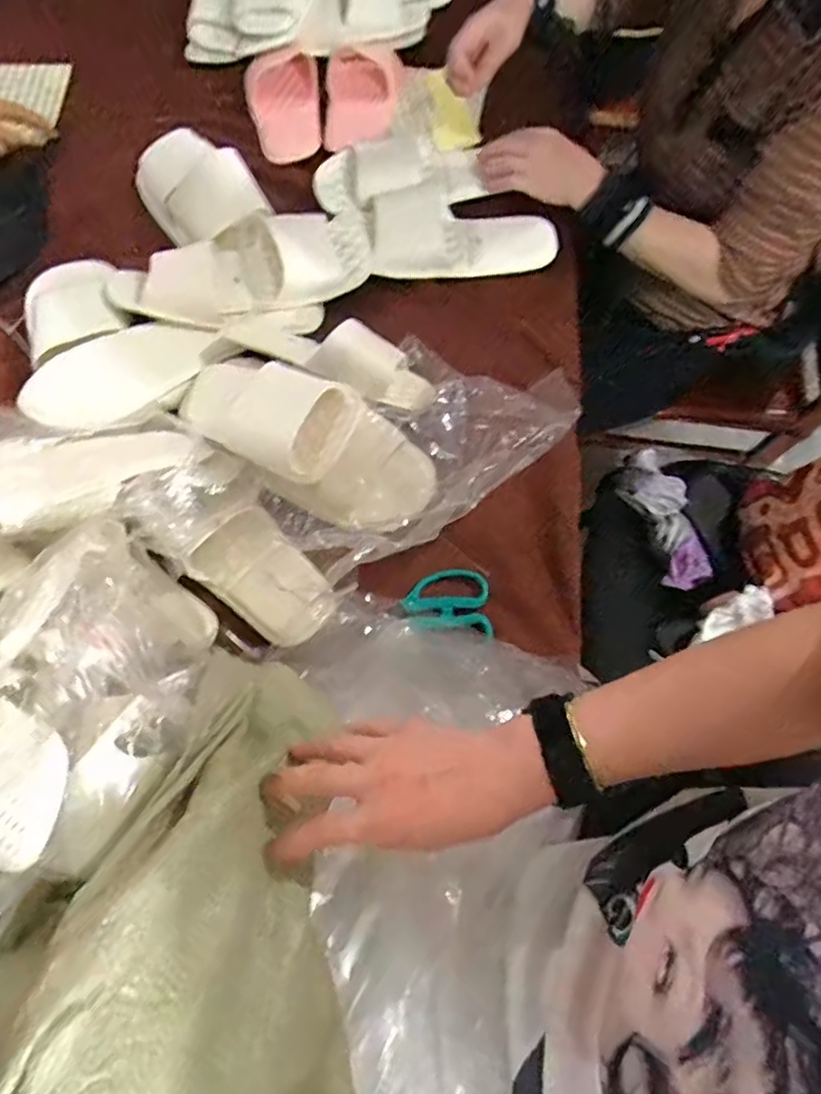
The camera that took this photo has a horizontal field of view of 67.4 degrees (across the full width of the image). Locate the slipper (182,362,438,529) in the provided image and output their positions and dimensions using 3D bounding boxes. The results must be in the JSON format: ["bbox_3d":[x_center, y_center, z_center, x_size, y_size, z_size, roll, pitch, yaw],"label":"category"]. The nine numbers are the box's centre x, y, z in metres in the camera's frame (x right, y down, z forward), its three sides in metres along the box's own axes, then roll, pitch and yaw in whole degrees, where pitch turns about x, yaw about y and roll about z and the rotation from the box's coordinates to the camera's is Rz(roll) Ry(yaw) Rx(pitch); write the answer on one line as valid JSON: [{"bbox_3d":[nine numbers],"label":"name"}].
[{"bbox_3d":[-0.140,-0.128,0.587,0.200,0.058,0.103,21,68,28],"label":"slipper"}]

